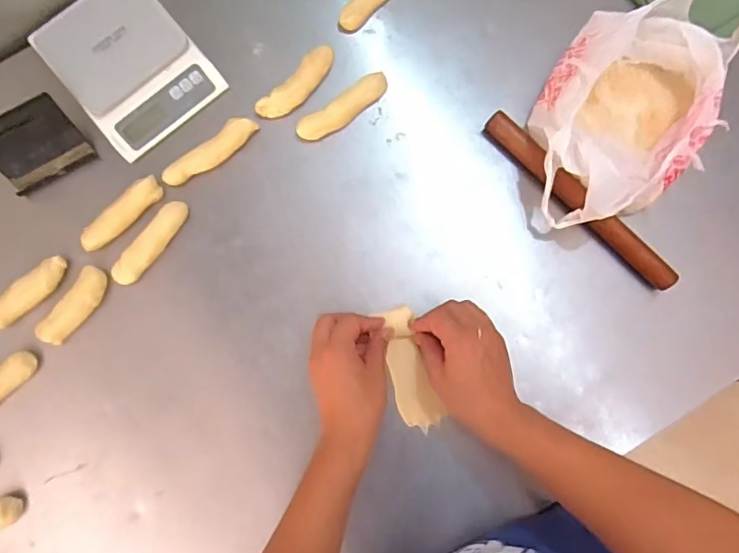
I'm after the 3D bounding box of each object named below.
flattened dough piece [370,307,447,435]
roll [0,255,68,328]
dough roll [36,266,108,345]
[{"bbox_3d":[0.045,0.103,0.565,0.045,0.014,0.137,-15,95,-2],"label":"flattened dough piece"},{"bbox_3d":[-0.388,0.021,0.578,0.102,0.036,0.027,-44,85,-5],"label":"roll"},{"bbox_3d":[-0.335,0.034,0.577,0.035,0.018,0.096,37,84,4],"label":"dough roll"}]

